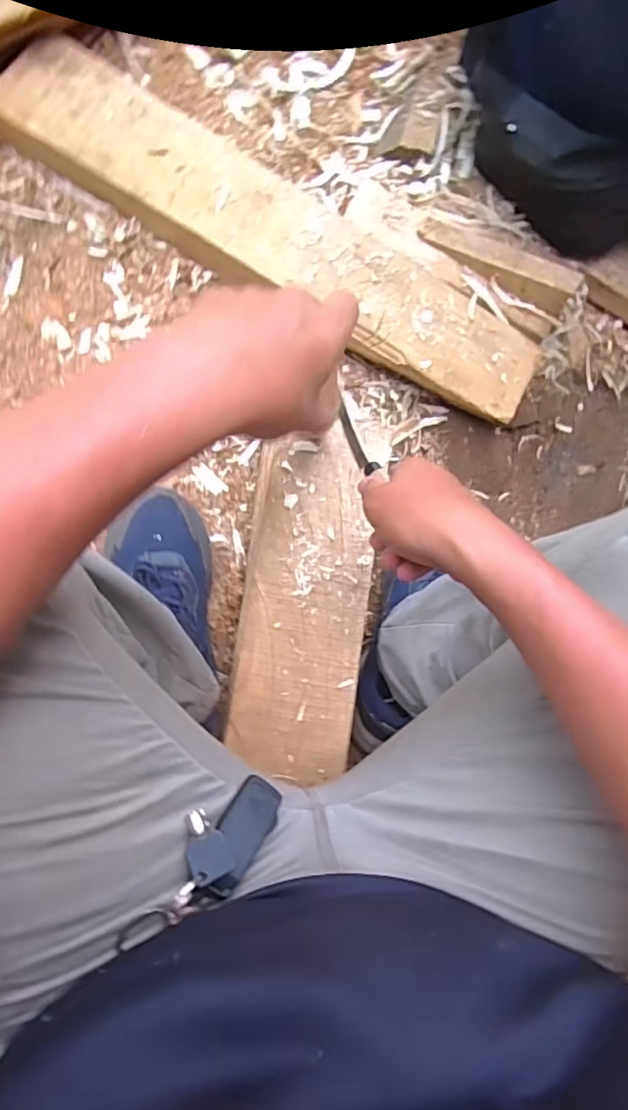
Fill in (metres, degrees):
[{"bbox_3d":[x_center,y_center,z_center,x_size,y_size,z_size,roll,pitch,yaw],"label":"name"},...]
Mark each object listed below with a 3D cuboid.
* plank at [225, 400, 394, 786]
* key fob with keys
[{"bbox_3d":[-0.005,0.035,0.582,0.122,0.024,0.355,9,88,-10],"label":"plank"},{"bbox_3d":[-0.060,0.170,0.337,0.044,0.025,0.110,53,52,-6],"label":"key fob with keys"}]

